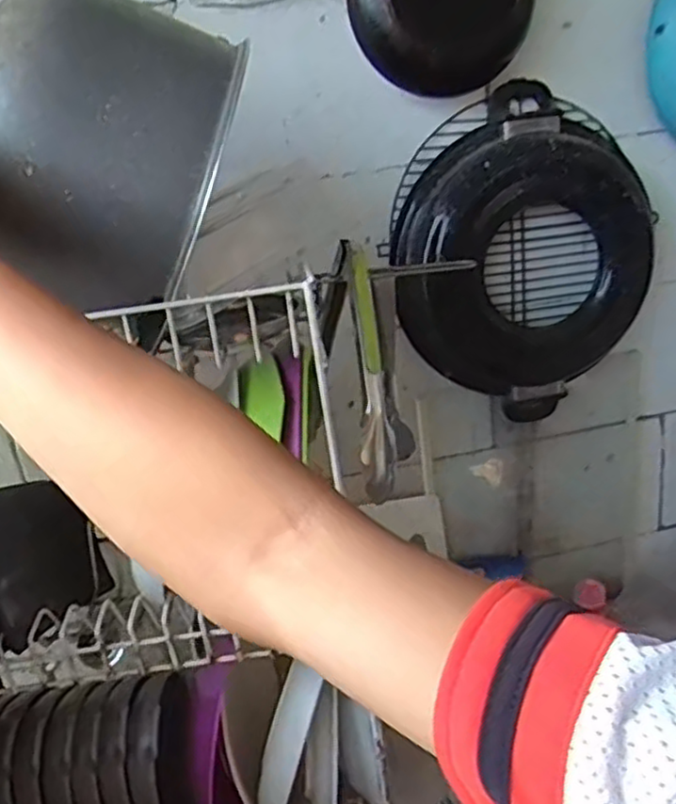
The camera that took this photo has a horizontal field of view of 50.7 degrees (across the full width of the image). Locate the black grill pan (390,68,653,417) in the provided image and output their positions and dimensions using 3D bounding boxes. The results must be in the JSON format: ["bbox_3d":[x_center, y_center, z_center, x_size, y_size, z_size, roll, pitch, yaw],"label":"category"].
[{"bbox_3d":[0.226,-0.174,0.853,0.321,0.359,0.087,-11,21,-15],"label":"black grill pan"}]

